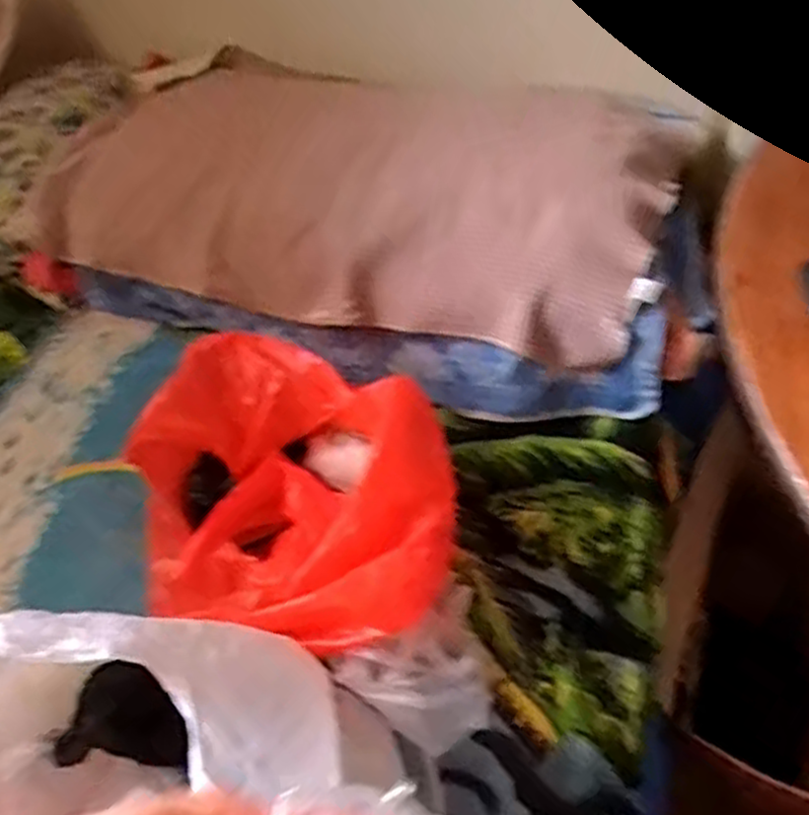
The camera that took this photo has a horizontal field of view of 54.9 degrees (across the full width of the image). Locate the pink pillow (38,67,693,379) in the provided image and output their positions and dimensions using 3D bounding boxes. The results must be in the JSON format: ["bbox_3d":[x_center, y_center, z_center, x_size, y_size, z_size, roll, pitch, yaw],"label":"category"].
[{"bbox_3d":[-0.053,-0.227,0.841,0.643,0.128,0.312,12,51,15],"label":"pink pillow"}]

